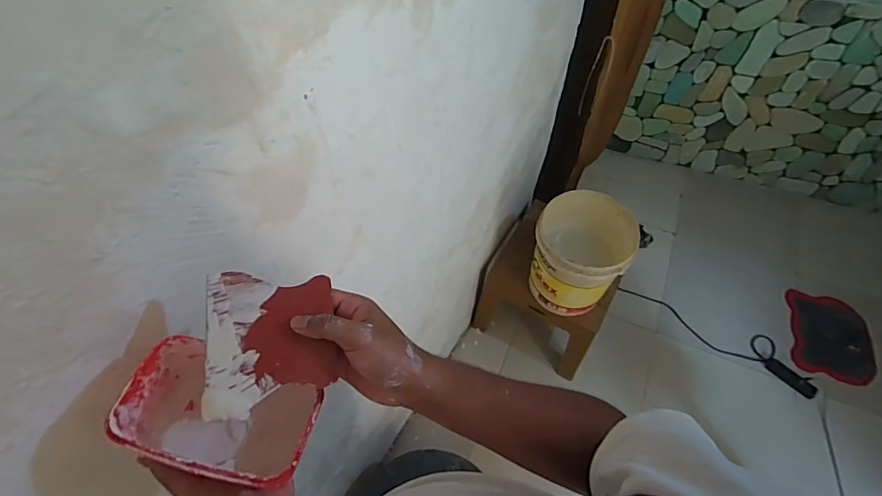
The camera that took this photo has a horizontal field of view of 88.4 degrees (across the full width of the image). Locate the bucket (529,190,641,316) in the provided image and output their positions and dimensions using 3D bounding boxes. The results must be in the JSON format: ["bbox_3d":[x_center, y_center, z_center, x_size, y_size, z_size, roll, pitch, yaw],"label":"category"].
[{"bbox_3d":[0.476,0.033,1.583,0.304,0.340,0.313,0,58,1],"label":"bucket"}]

